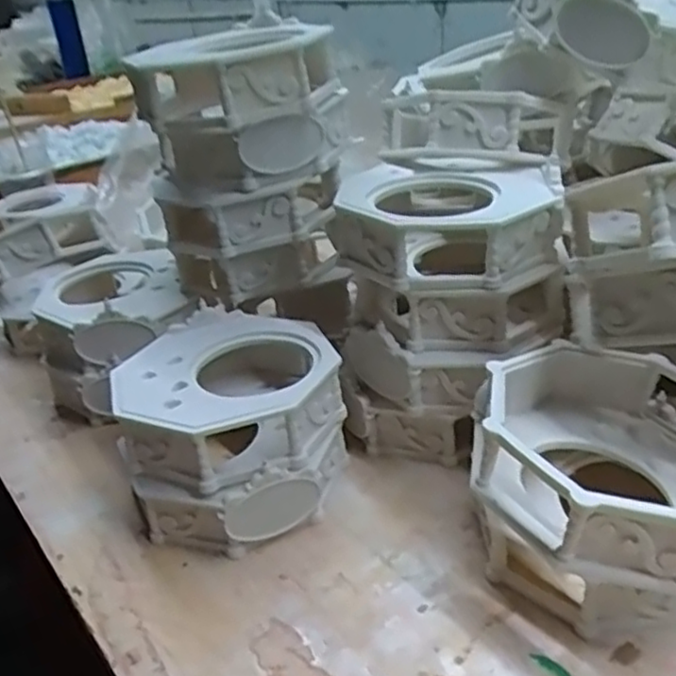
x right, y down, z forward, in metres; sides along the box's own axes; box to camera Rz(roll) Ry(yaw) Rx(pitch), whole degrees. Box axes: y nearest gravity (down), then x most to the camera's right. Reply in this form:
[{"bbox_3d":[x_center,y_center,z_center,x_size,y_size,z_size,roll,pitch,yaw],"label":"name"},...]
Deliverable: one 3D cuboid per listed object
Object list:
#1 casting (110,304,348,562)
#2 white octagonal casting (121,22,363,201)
[{"bbox_3d":[-0.058,0.048,0.392,0.115,0.079,0.126,-13,30,-14],"label":"casting"},{"bbox_3d":[-0.055,-0.136,0.421,0.118,0.079,0.117,-8,29,-4],"label":"white octagonal casting"}]

